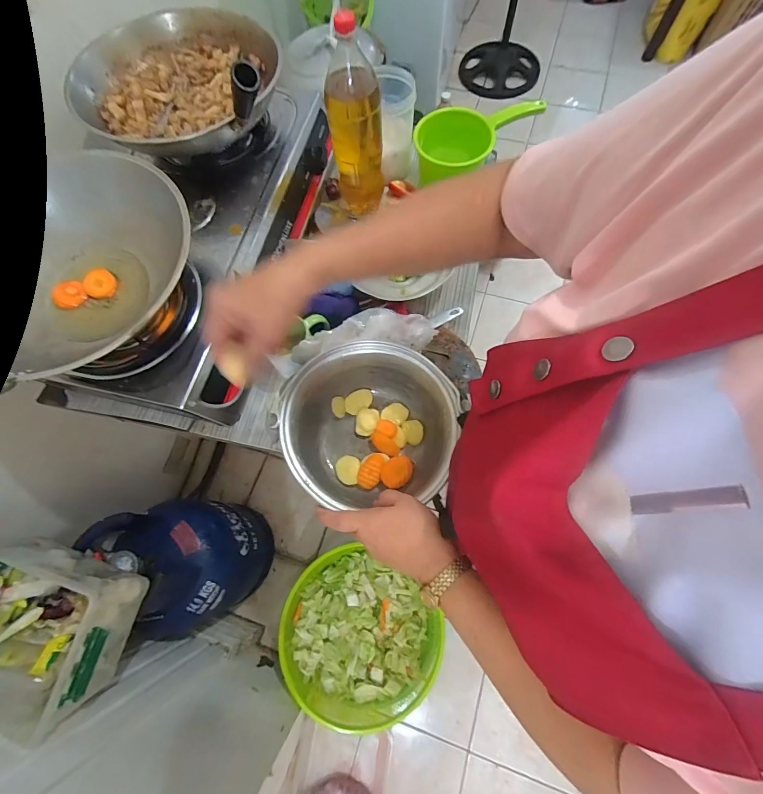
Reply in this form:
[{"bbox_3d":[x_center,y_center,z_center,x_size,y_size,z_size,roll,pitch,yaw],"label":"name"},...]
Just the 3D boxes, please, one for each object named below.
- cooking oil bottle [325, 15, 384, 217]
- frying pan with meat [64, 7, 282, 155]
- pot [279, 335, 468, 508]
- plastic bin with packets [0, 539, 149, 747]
[{"bbox_3d":[-0.045,-0.469,0.651,0.091,0.298,0.076,-7,71,0],"label":"cooking oil bottle"},{"bbox_3d":[-0.345,-0.554,0.610,0.327,0.129,0.337,-3,71,2],"label":"frying pan with meat"},{"bbox_3d":[-0.015,0.048,0.511,0.211,0.134,0.206,-1,71,2],"label":"pot"},{"bbox_3d":[-0.601,0.386,0.630,0.318,0.184,0.211,18,73,8],"label":"plastic bin with packets"}]

